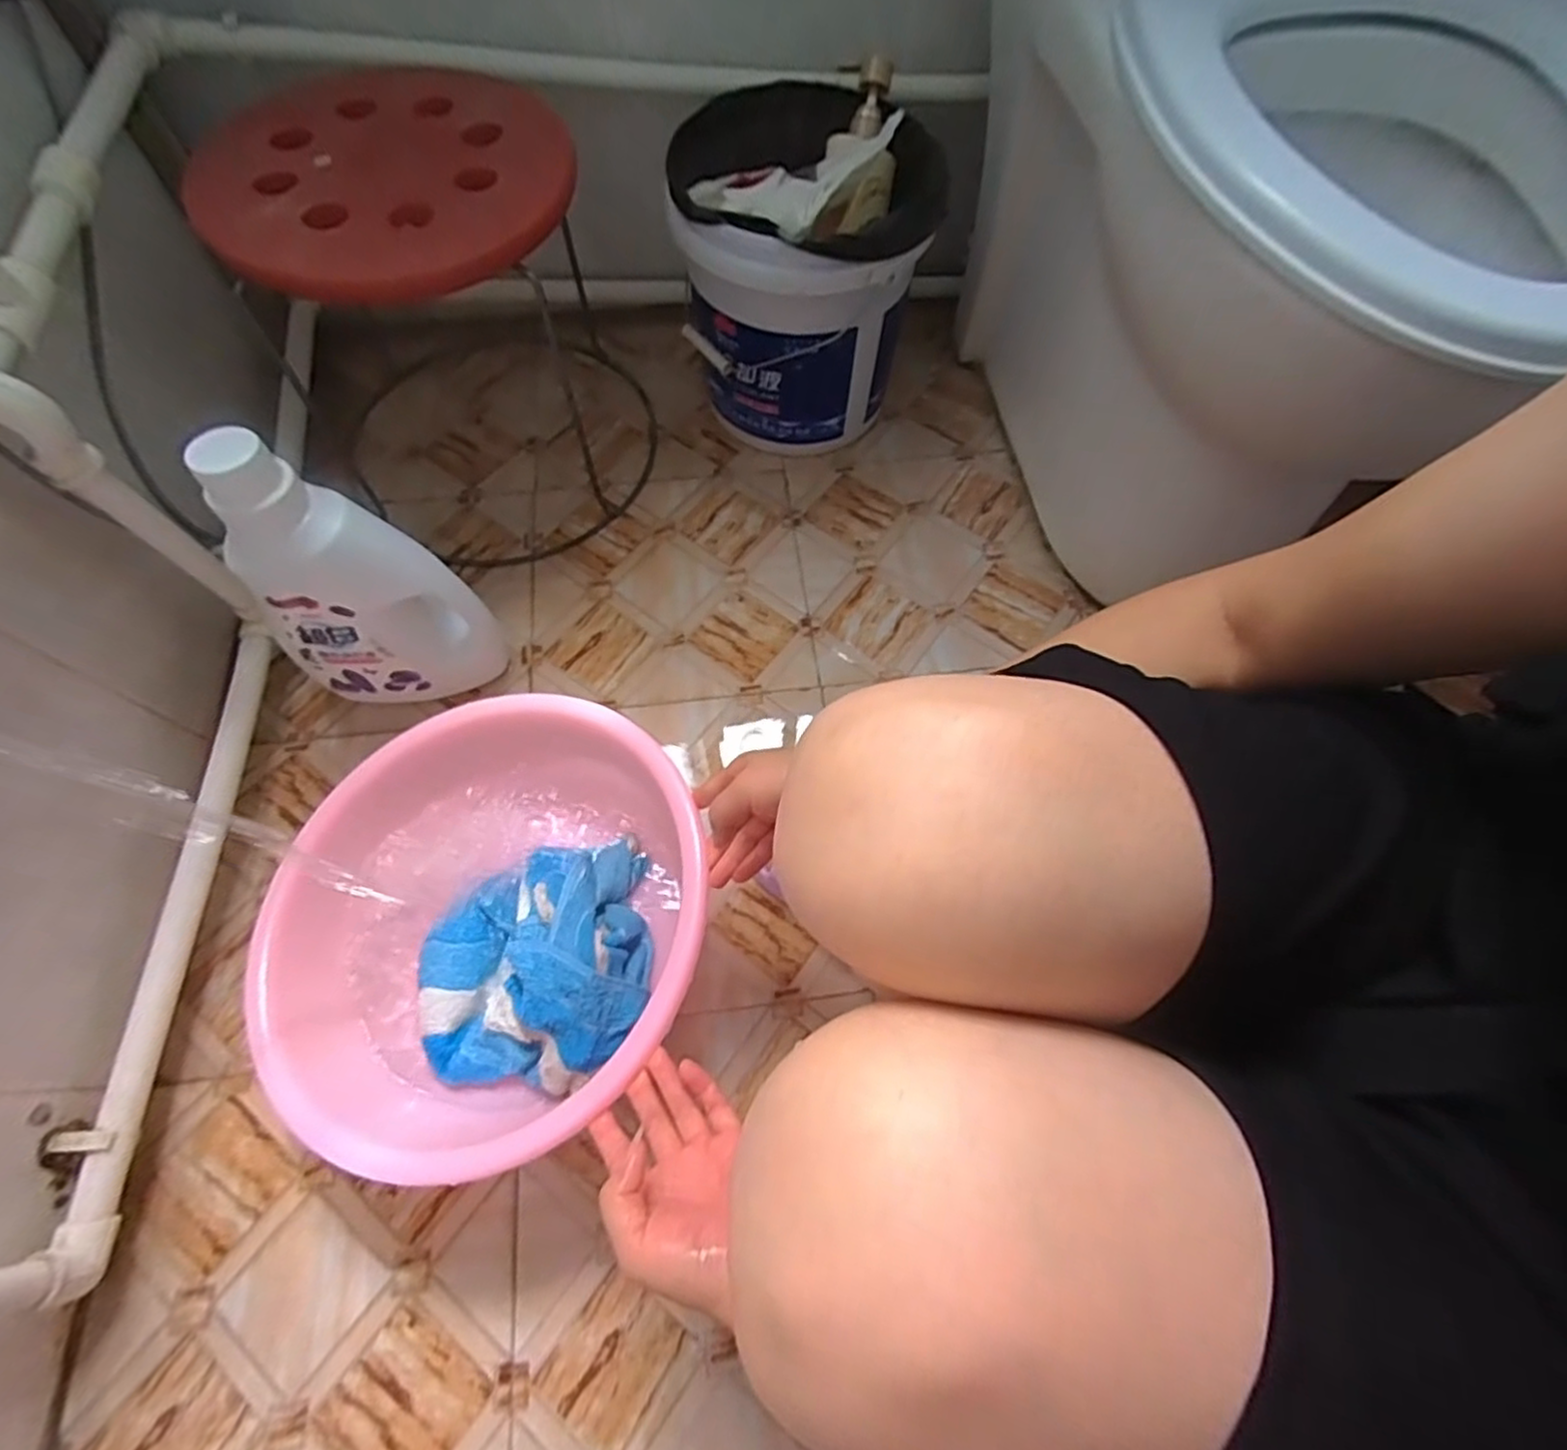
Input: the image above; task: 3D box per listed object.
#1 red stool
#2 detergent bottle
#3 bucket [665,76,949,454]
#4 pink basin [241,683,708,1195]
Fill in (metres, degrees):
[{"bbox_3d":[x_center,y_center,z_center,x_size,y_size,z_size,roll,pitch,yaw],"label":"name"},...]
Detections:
[{"bbox_3d":[-0.342,-0.417,0.729,0.362,0.316,0.383,-24,68,-13],"label":"red stool"},{"bbox_3d":[-0.361,-0.111,0.598,0.160,0.286,0.086,6,65,1],"label":"detergent bottle"},{"bbox_3d":[0.018,-0.489,0.781,0.248,0.294,0.263,1,65,-2],"label":"bucket"},{"bbox_3d":[-0.214,0.147,0.536,0.301,0.122,0.321,37,69,14],"label":"pink basin"}]

